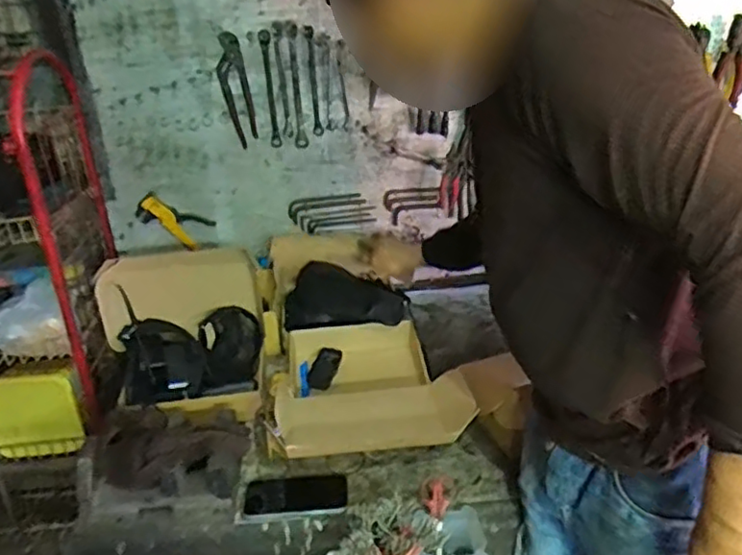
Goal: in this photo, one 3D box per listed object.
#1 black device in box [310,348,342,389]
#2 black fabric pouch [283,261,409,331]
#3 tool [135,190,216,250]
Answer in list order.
[{"bbox_3d":[-0.097,0.194,1.362,0.049,0.094,0.013,23,-14,-5],"label":"black device in box"},{"bbox_3d":[-0.057,0.040,1.419,0.272,0.093,0.137,3,30,9],"label":"black fabric pouch"},{"bbox_3d":[-0.455,-0.131,1.475,0.158,0.098,0.019,29,34,-21],"label":"tool"}]

